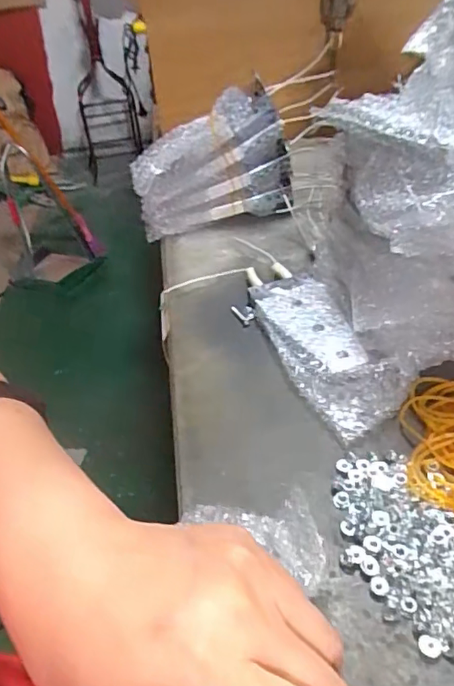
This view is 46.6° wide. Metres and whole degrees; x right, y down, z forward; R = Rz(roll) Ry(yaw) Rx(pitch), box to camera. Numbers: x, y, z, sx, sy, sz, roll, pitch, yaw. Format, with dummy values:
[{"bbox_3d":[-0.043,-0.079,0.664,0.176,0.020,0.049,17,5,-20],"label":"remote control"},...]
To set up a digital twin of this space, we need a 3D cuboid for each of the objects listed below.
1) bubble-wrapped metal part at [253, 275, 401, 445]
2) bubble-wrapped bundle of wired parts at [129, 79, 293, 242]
[{"bbox_3d":[0.066,-0.002,0.387,0.061,0.025,0.171,-12,38,-8],"label":"bubble-wrapped metal part"},{"bbox_3d":[-0.019,-0.190,0.562,0.172,0.127,0.080,-4,37,2],"label":"bubble-wrapped bundle of wired parts"}]

